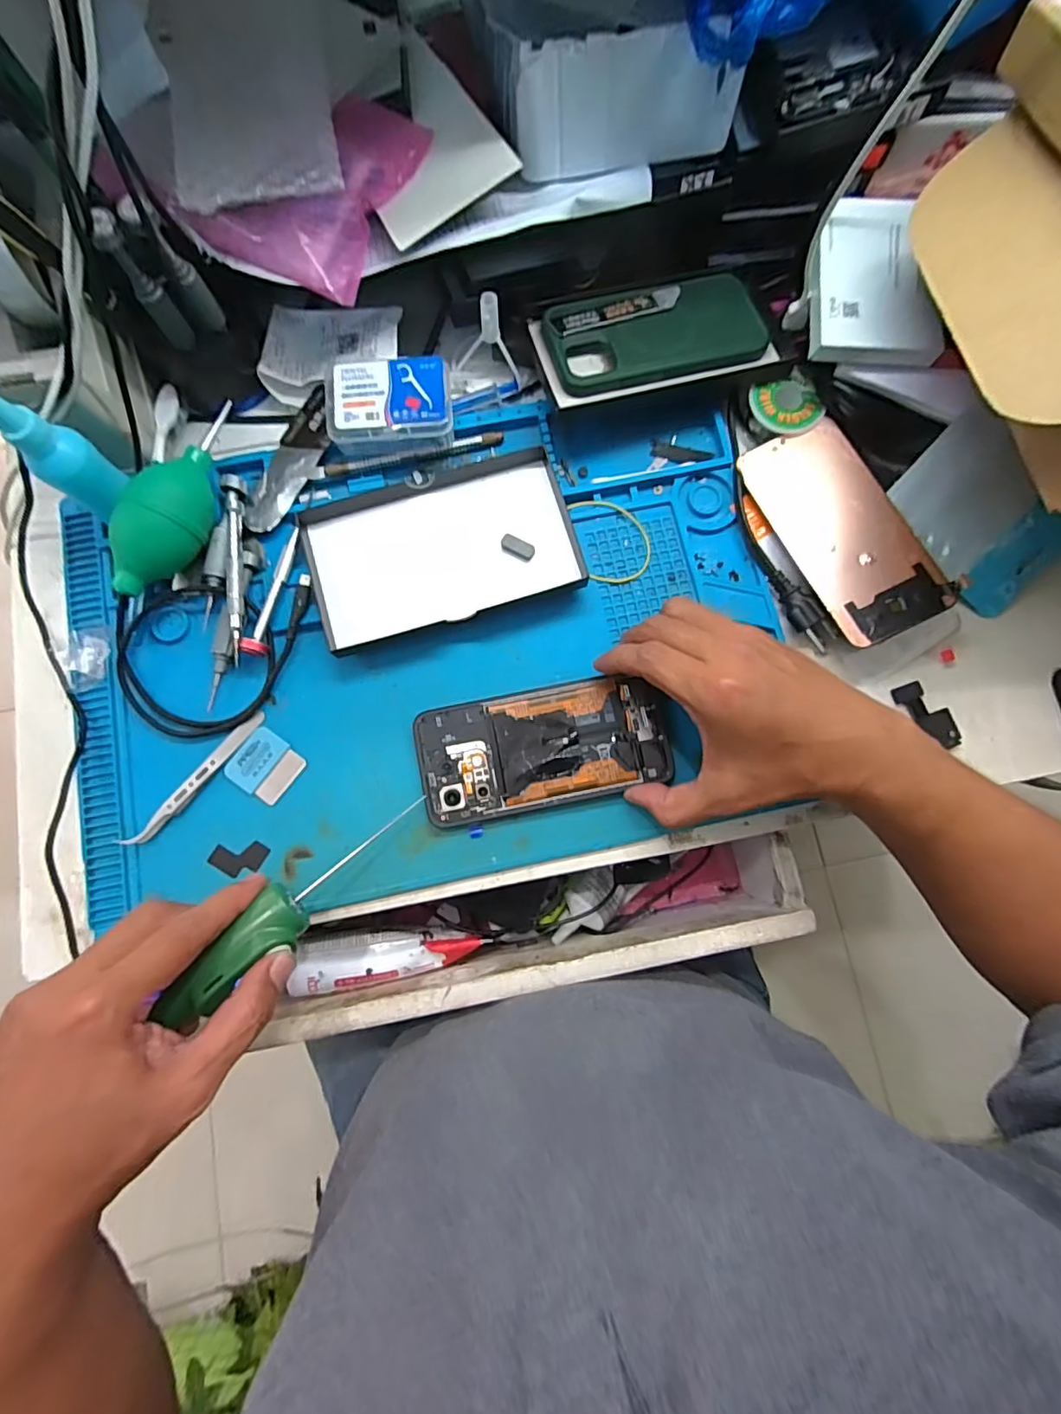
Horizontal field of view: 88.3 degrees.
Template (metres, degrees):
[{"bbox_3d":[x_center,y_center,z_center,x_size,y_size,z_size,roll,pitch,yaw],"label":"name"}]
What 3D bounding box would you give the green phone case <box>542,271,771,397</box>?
[{"bbox_3d":[0.087,-0.262,0.380,0.150,0.008,0.077,-15,77,-7],"label":"green phone case"}]

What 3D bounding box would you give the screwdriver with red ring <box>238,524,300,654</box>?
[{"bbox_3d":[-0.170,-0.077,0.365,0.014,0.013,0.090,16,80,3],"label":"screwdriver with red ring"}]

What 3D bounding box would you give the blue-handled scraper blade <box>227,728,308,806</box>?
[{"bbox_3d":[-0.173,0.038,0.358,0.042,0.004,0.040,36,82,6],"label":"blue-handled scraper blade"}]

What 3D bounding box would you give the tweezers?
[{"bbox_3d":[-0.215,0.047,0.352,0.011,0.010,0.110,38,82,6],"label":"tweezers"}]

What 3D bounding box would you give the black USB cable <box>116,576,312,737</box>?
[{"bbox_3d":[-0.209,-0.033,0.362,0.130,0.013,0.098,-5,80,-1],"label":"black USB cable"}]

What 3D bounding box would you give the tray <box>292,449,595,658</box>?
[{"bbox_3d":[-0.059,-0.108,0.376,0.177,0.019,0.108,-14,80,-3],"label":"tray"}]

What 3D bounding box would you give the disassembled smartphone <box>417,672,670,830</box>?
[{"bbox_3d":[0.009,0.026,0.355,0.159,0.010,0.076,-11,80,-1],"label":"disassembled smartphone"}]

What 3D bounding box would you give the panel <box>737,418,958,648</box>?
[{"bbox_3d":[0.209,-0.121,0.365,0.074,0.007,0.155,-26,77,4],"label":"panel"}]

